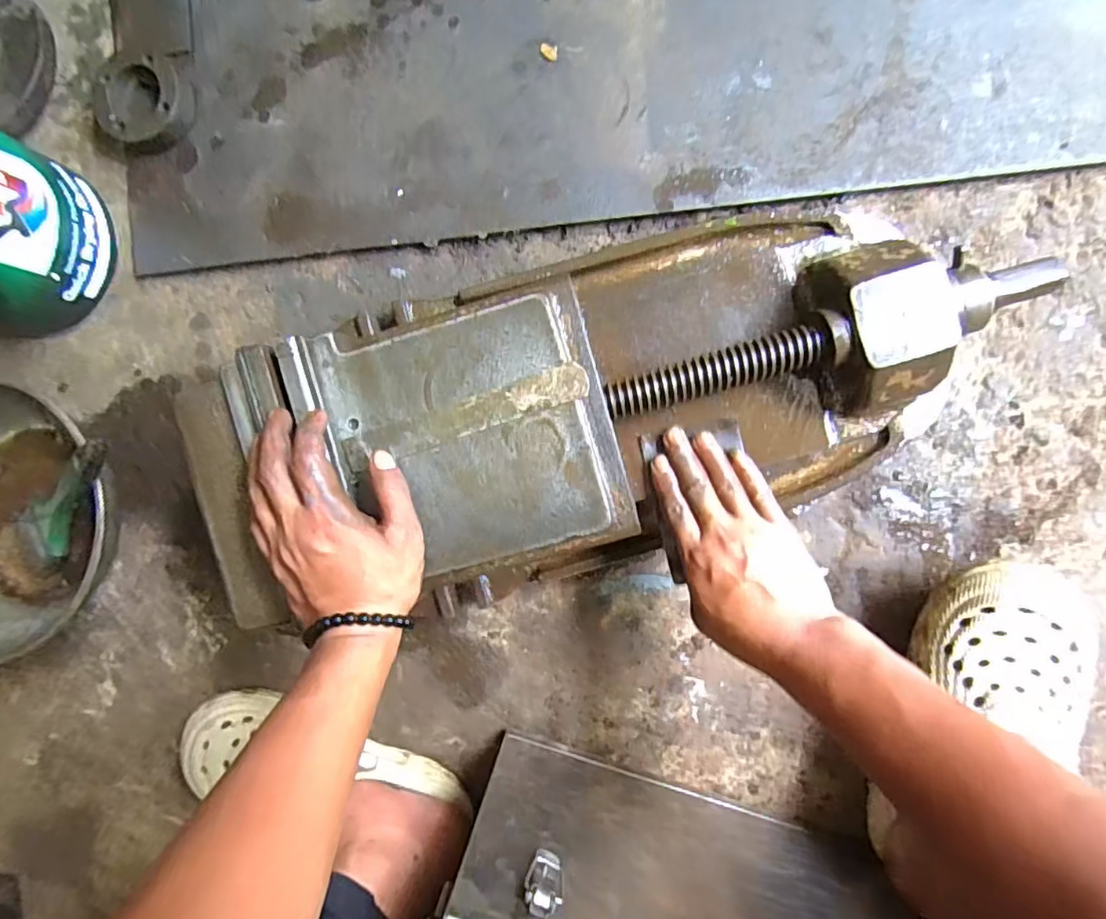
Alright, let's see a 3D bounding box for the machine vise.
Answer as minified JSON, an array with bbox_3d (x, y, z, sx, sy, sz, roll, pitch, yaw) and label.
[{"bbox_3d":[0.024,-0.031,0.428,0.549,0.145,0.211,-14,89,0],"label":"machine vise"}]

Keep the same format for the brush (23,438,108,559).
[{"bbox_3d":[-0.401,0.030,0.478,0.151,0.021,0.045,-35,88,31],"label":"brush"}]

